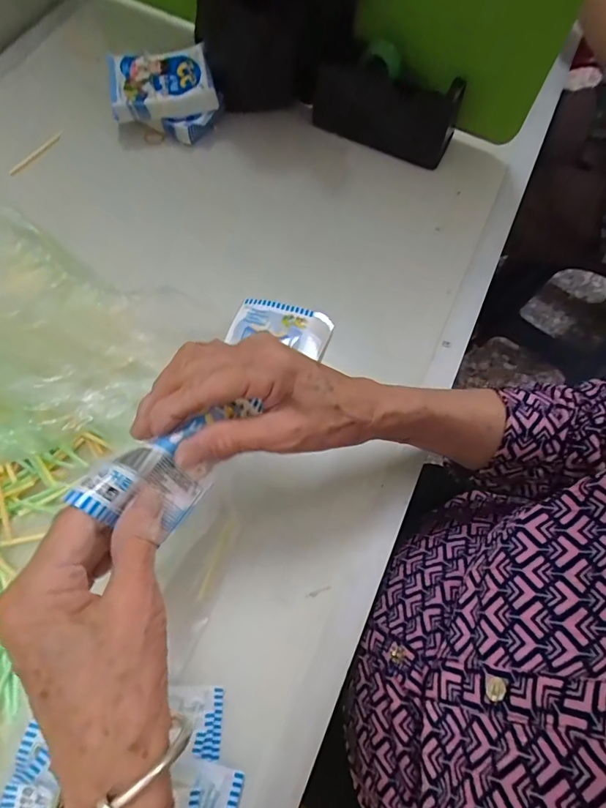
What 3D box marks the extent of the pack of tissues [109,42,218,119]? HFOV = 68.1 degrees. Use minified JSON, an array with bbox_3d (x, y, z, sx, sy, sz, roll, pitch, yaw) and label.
[{"bbox_3d":[-0.149,-0.336,0.471,0.103,0.027,0.073,-14,70,-8],"label":"pack of tissues"}]

